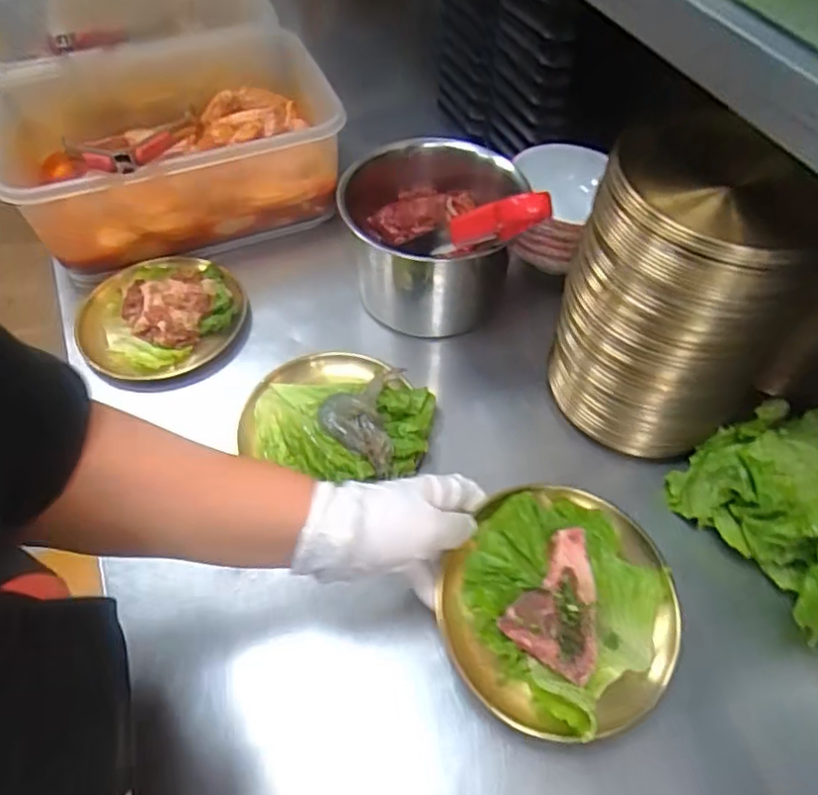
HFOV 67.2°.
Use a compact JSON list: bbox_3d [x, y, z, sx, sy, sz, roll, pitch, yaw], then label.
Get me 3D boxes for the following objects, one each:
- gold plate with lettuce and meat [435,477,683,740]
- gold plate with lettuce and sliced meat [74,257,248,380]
[{"bbox_3d":[0.103,0.142,0.427,0.156,0.039,0.159,1,55,-1],"label":"gold plate with lettuce and meat"},{"bbox_3d":[-0.247,-0.090,0.626,0.149,0.032,0.157,1,55,-1],"label":"gold plate with lettuce and sliced meat"}]

